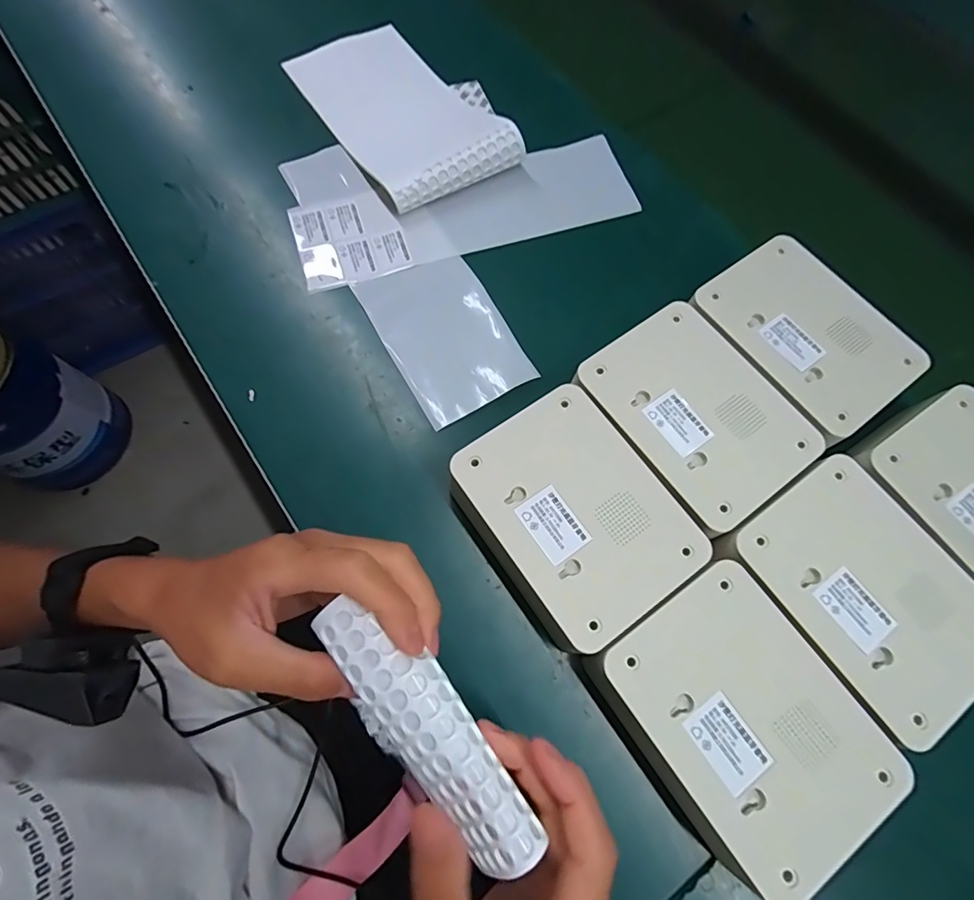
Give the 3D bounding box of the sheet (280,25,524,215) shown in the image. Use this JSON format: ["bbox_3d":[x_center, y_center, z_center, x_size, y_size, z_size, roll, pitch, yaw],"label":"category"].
[{"bbox_3d":[-0.074,-0.331,0.462,0.151,0.036,0.233,-30,74,-11],"label":"sheet"}]

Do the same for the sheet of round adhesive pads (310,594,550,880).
[{"bbox_3d":[-0.027,0.114,0.204,0.036,0.021,0.120,-41,77,-14],"label":"sheet of round adhesive pads"}]

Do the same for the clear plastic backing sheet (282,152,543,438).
[{"bbox_3d":[-0.072,-0.155,0.414,0.094,0.007,0.292,-30,76,-8],"label":"clear plastic backing sheet"}]

